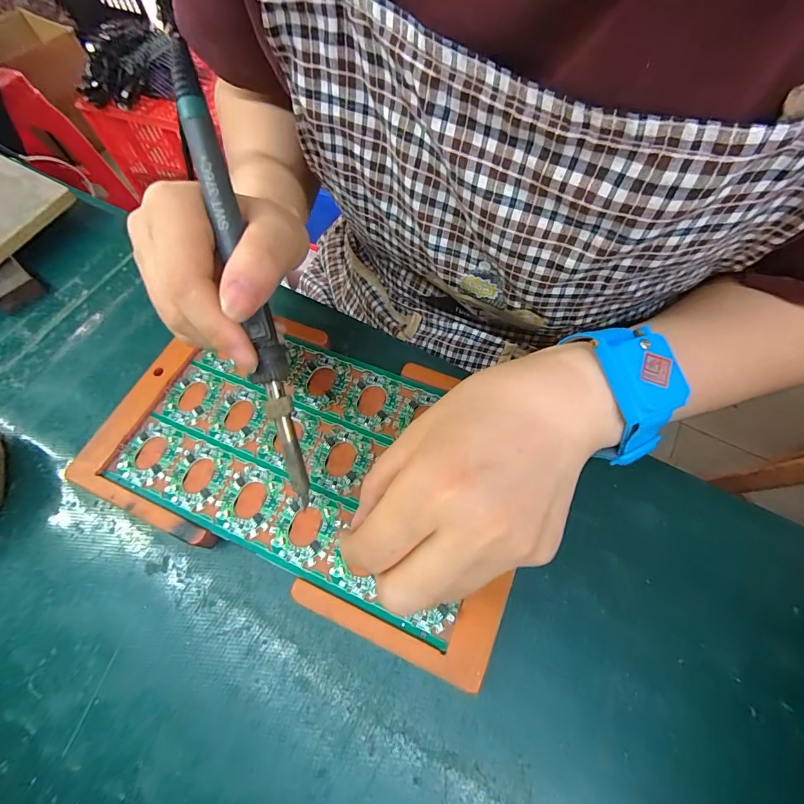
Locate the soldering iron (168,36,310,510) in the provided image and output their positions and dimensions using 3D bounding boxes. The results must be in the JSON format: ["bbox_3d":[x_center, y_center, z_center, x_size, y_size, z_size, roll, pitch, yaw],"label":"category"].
[{"bbox_3d":[-0.069,-0.048,0.176,0.017,0.023,0.201,-15,99,-4],"label":"soldering iron"}]

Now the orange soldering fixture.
[{"bbox_3d":[-0.050,0.027,0.221,0.235,0.019,0.135,21,67,13],"label":"orange soldering fixture"}]

